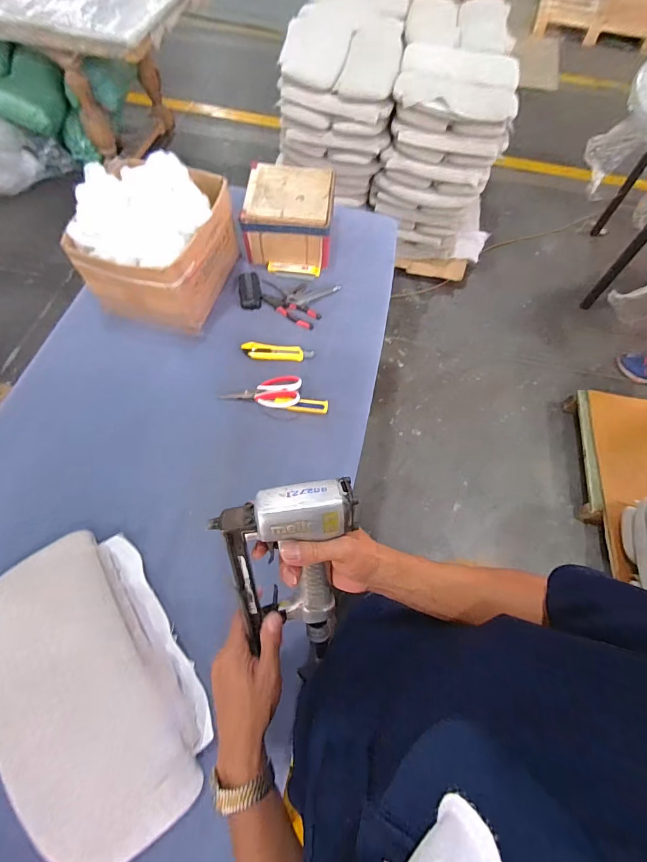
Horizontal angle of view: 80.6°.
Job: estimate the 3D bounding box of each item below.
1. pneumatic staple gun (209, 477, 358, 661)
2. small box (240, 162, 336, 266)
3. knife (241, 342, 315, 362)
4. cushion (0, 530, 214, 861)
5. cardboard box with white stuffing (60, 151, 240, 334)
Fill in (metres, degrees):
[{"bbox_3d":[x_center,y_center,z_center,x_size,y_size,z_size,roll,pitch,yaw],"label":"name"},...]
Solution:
[{"bbox_3d":[-0.041,0.151,0.399,0.122,0.224,0.045,6,29,2],"label":"pneumatic staple gun"},{"bbox_3d":[-0.084,-0.552,0.990,0.212,0.139,0.225,4,64,0],"label":"small box"},{"bbox_3d":[-0.104,-0.182,0.877,0.161,0.015,0.039,1,64,-1],"label":"knife"},{"bbox_3d":[-0.353,0.378,0.583,0.239,0.061,0.428,-33,69,-16],"label":"cushion"},{"bbox_3d":[-0.372,-0.425,0.858,0.273,0.222,0.299,19,65,8],"label":"cardboard box with white stuffing"}]

